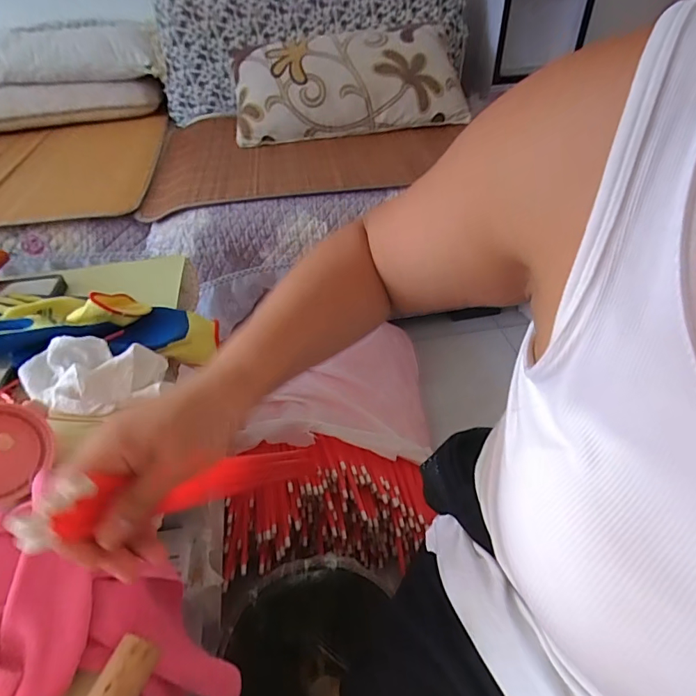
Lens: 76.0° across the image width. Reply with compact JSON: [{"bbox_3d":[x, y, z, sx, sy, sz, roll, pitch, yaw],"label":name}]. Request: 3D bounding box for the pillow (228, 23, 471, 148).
[{"bbox_3d":[0.007,-0.780,1.299,0.669,0.188,0.330,-10,43,-6],"label":"pillow"}]

